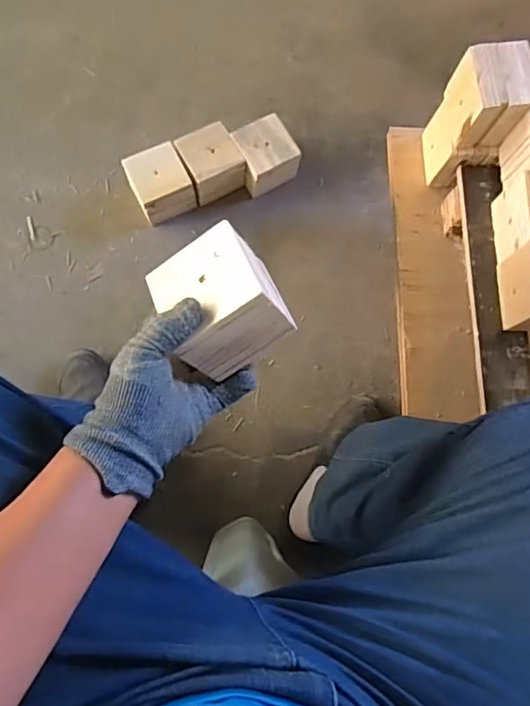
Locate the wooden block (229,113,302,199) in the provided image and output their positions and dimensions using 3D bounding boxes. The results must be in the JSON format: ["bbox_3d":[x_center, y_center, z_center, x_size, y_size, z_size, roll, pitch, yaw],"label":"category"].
[{"bbox_3d":[0.001,-0.353,0.944,0.099,0.077,0.099,-25,81,-7],"label":"wooden block"}]

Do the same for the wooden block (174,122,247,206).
[{"bbox_3d":[-0.095,-0.334,0.935,0.095,0.076,0.105,-25,81,-7],"label":"wooden block"}]

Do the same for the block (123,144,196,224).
[{"bbox_3d":[-0.182,-0.293,0.911,0.093,0.091,0.104,-28,81,-8],"label":"block"}]

